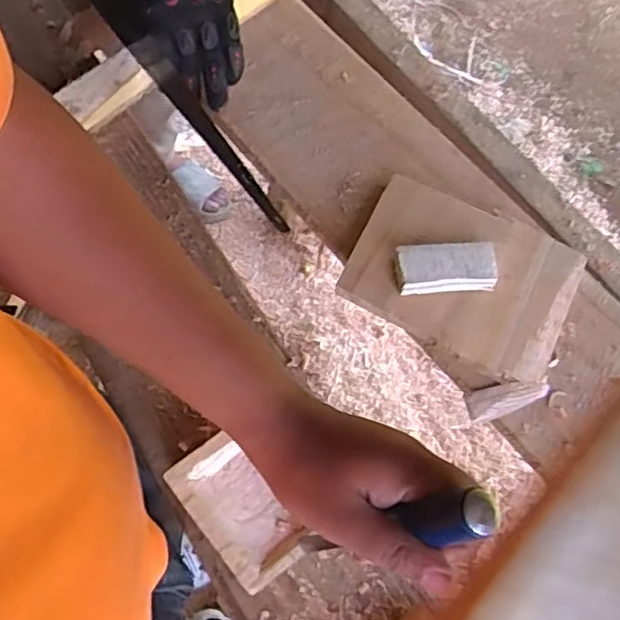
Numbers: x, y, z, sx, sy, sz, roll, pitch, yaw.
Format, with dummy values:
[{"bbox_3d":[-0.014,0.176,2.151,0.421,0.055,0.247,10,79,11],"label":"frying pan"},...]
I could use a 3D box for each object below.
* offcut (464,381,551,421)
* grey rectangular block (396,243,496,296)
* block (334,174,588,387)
[{"bbox_3d":[0.176,0.077,0.584,0.076,0.012,0.026,-14,69,-8],"label":"offcut"},{"bbox_3d":[0.121,-0.039,0.588,0.088,0.017,0.041,-1,68,-3],"label":"grey rectangular block"},{"bbox_3d":[0.141,-0.032,0.607,0.200,0.021,0.147,24,68,7],"label":"block"}]

